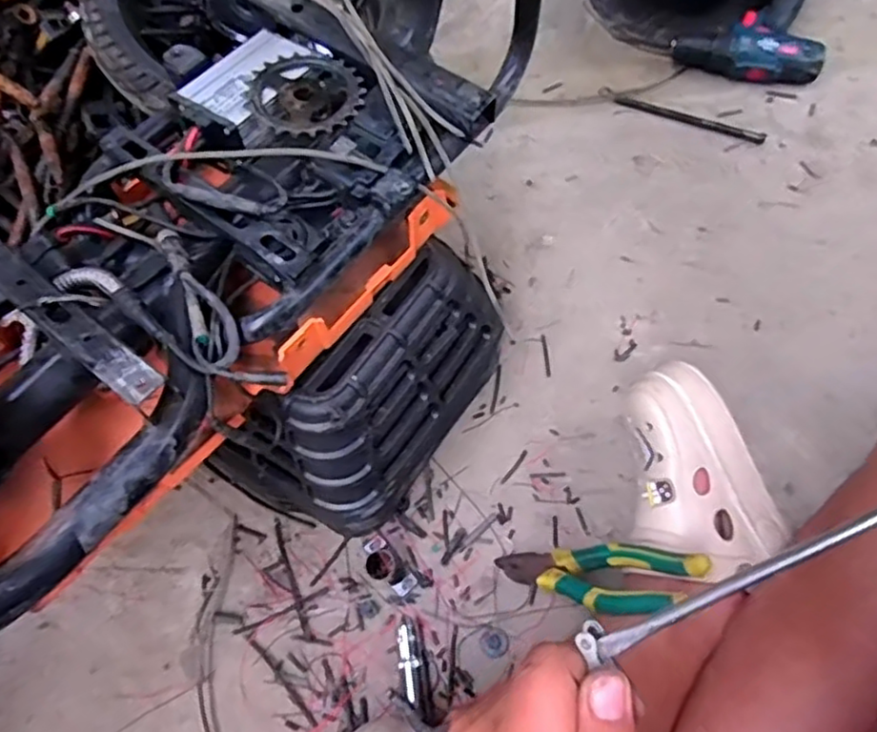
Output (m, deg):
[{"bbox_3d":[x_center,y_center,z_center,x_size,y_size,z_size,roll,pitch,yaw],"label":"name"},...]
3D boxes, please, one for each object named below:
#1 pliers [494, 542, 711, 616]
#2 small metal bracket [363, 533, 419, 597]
[{"bbox_3d":[0.118,0.172,0.544,0.028,0.196,0.054,32,60,-33],"label":"pliers"},{"bbox_3d":[-0.050,0.186,0.616,0.031,0.030,0.060,-41,69,-14],"label":"small metal bracket"}]

